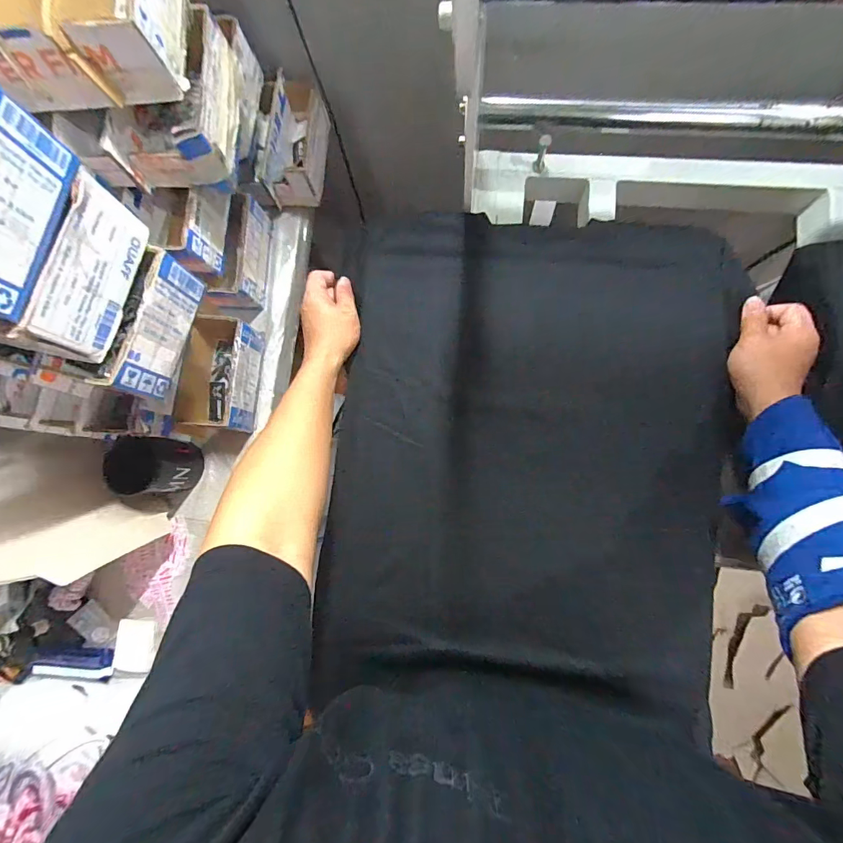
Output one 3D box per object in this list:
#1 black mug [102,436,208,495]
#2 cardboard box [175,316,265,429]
[{"bbox_3d":[-0.374,0.067,0.565,0.085,0.109,0.082,-6,82,4],"label":"black mug"},{"bbox_3d":[-0.294,-0.068,0.583,0.089,0.075,0.157,3,83,5],"label":"cardboard box"}]

